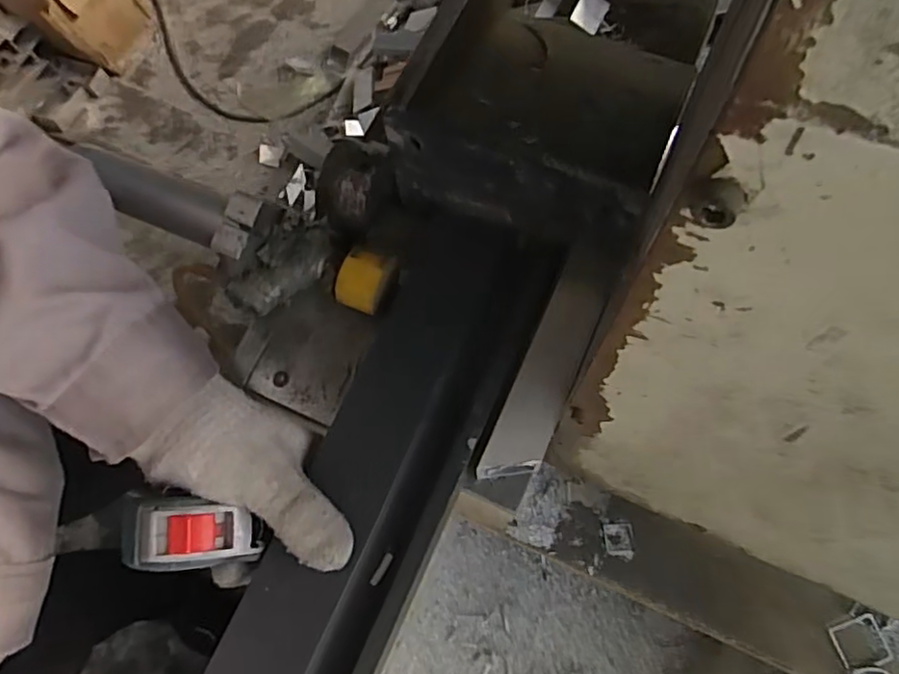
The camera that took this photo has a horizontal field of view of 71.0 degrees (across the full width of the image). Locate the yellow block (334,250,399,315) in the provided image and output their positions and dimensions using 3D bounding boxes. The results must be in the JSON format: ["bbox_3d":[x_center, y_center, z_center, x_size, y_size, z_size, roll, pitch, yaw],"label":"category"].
[{"bbox_3d":[-0.051,-0.034,0.407,0.033,0.041,0.038,18,73,8],"label":"yellow block"}]

